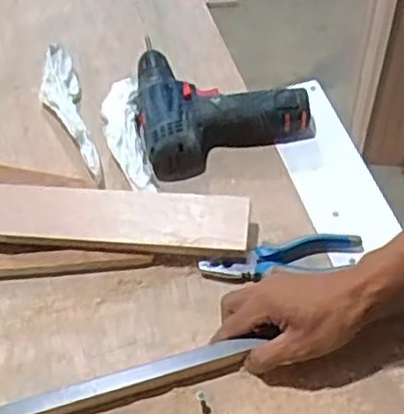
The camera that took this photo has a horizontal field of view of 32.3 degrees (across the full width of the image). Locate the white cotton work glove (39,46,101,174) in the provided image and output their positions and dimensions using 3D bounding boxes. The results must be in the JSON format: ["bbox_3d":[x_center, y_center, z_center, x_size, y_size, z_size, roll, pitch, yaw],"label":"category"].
[{"bbox_3d":[-0.158,-0.108,0.817,0.047,0.032,0.202,-15,56,-9],"label":"white cotton work glove"}]

